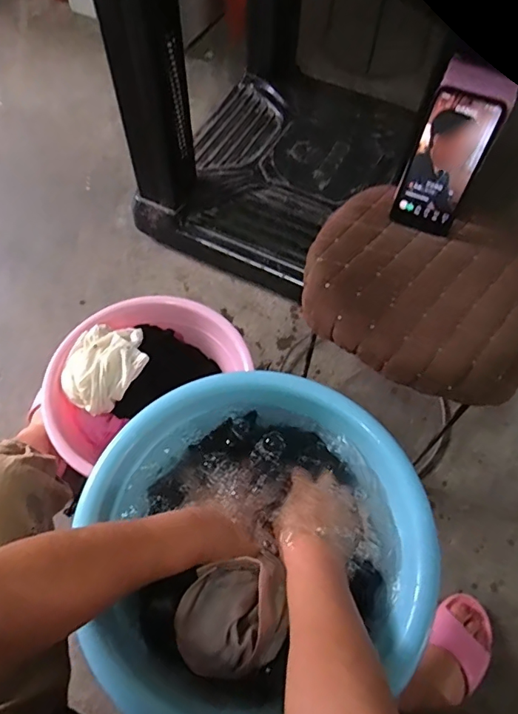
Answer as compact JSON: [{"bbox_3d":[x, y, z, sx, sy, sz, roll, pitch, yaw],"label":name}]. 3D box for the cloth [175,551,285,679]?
[{"bbox_3d":[-0.024,0.243,0.456,0.104,0.050,0.094,-9,64,-7],"label":"cloth"}]

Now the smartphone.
[{"bbox_3d":[0.219,-0.225,0.576,0.078,0.166,0.014,23,49,9],"label":"smartphone"}]

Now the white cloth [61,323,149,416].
[{"bbox_3d":[-0.272,0.008,0.861,0.137,0.052,0.171,33,65,14],"label":"white cloth"}]

